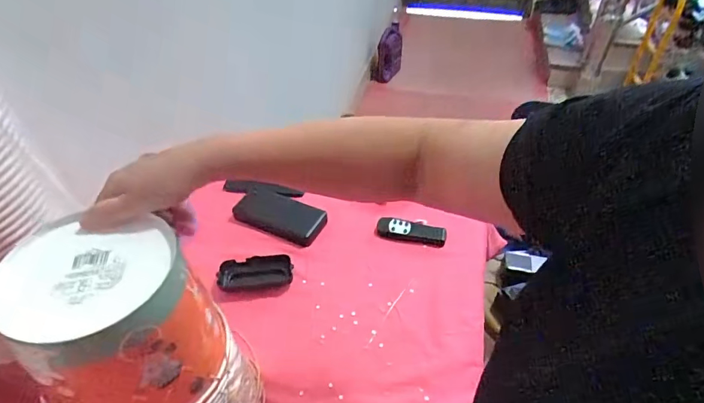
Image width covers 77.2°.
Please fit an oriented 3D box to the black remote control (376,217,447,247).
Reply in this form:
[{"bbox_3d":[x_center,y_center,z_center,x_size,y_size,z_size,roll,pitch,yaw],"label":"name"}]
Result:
[{"bbox_3d":[0.099,0.053,0.739,0.113,0.023,0.033,8,44,9],"label":"black remote control"}]

